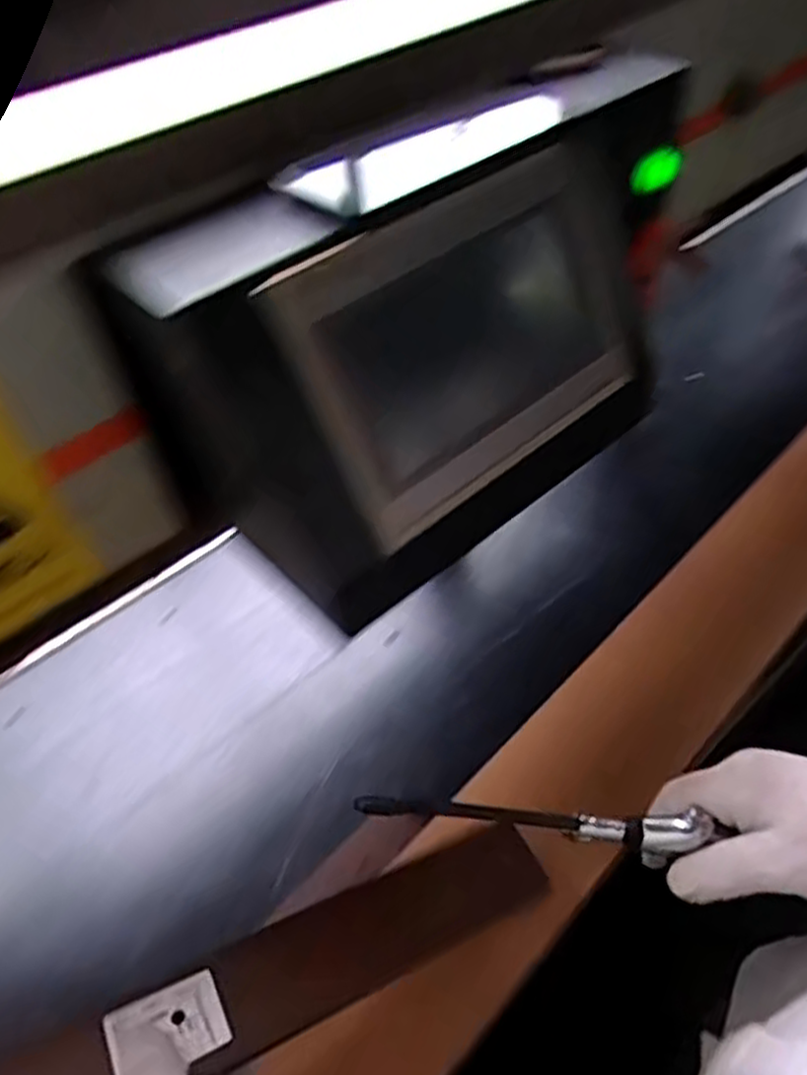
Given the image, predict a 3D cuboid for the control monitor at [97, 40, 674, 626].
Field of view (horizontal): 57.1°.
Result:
[{"bbox_3d":[0.036,-0.131,0.451,0.357,0.185,0.159,-34,52,-23],"label":"control monitor"}]

